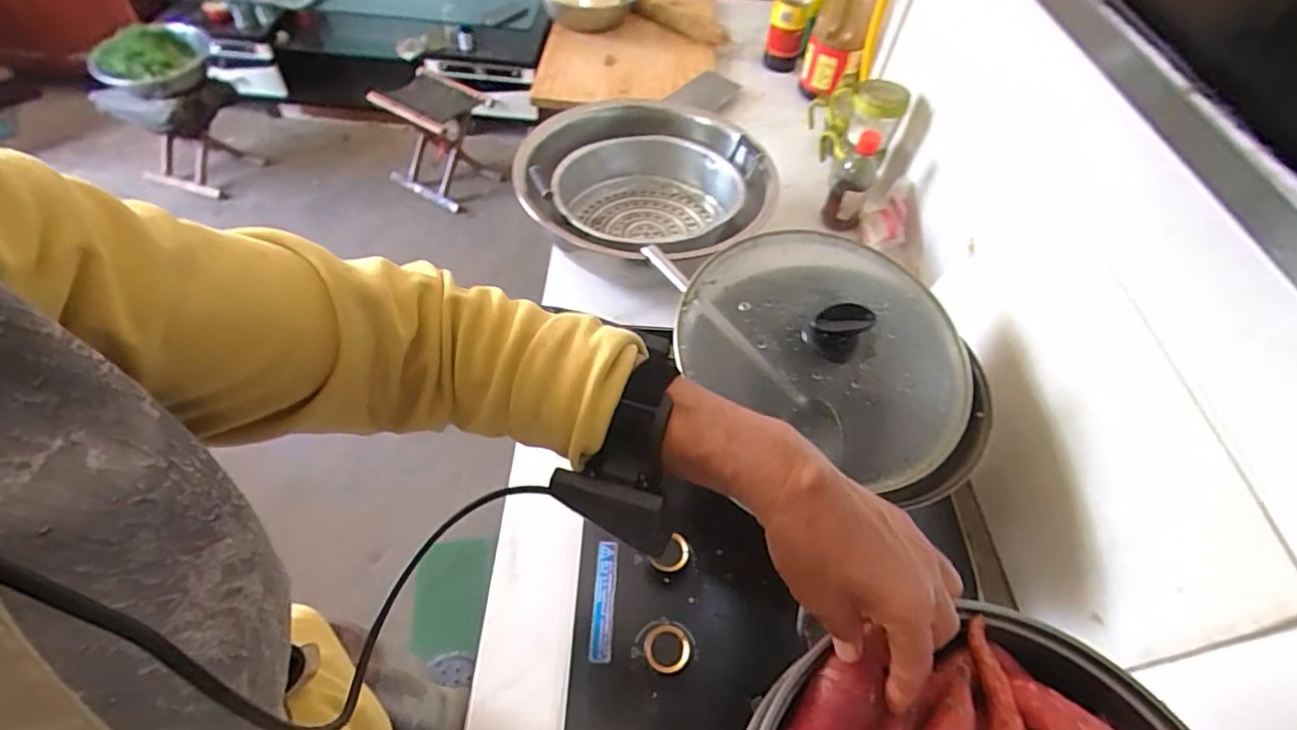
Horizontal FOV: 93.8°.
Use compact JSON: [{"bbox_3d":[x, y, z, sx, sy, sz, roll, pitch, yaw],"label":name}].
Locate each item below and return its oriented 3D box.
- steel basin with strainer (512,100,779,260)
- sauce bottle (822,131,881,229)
[{"bbox_3d":[0.007,-0.272,0.944,0.348,0.140,0.388,17,53,9],"label":"steel basin with strainer"},{"bbox_3d":[0.331,-0.294,0.989,0.063,0.158,0.051,22,54,12],"label":"sauce bottle"}]

